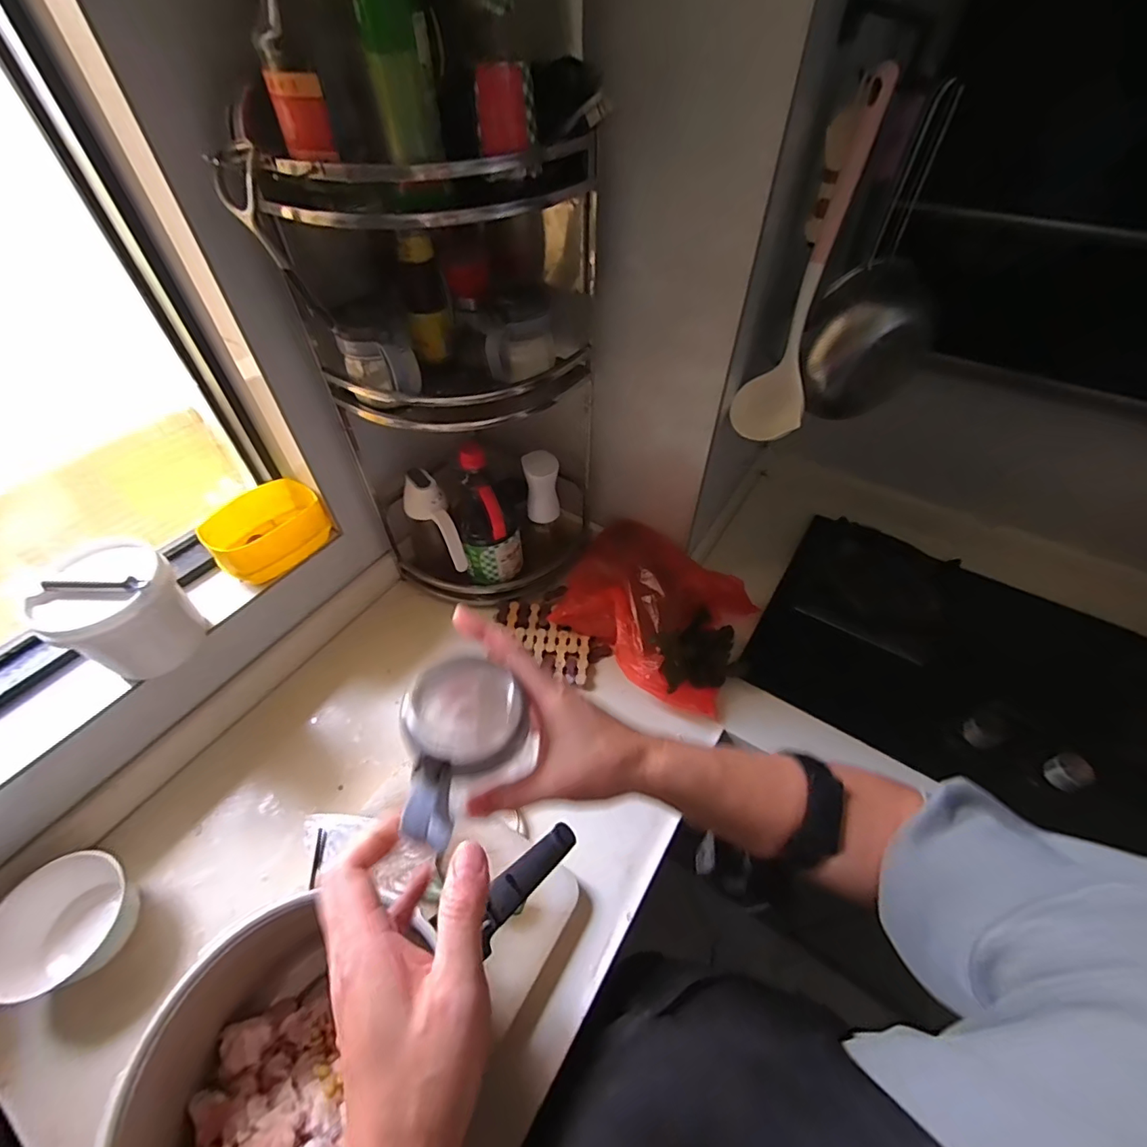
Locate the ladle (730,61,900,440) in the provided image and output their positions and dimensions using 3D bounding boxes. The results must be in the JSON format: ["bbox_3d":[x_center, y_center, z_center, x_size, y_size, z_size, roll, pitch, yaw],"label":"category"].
[{"bbox_3d":[0.272,-0.312,0.594,0.080,0.393,0.098,16,51,13],"label":"ladle"}]

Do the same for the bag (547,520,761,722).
[{"bbox_3d":[0.118,0.049,0.765,0.301,0.118,0.220,32,56,25],"label":"bag"}]

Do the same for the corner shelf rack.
[{"bbox_3d":[-0.140,-0.219,0.683,0.344,0.582,0.186,-7,49,-6],"label":"corner shelf rack"}]

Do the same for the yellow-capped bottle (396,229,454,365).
[{"bbox_3d":[-0.182,-0.337,0.618,0.049,0.140,0.053,-11,50,-10],"label":"yellow-capped bottle"}]

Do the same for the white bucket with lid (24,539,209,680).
[{"bbox_3d":[-0.517,0.045,0.590,0.115,0.128,0.110,0,49,0],"label":"white bucket with lid"}]

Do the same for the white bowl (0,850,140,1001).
[{"bbox_3d":[-0.529,0.378,0.534,0.114,0.086,0.116,0,49,0],"label":"white bowl"}]

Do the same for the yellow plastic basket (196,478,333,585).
[{"bbox_3d":[-0.429,-0.060,0.711,0.097,0.069,0.149,32,56,24],"label":"yellow plastic basket"}]

